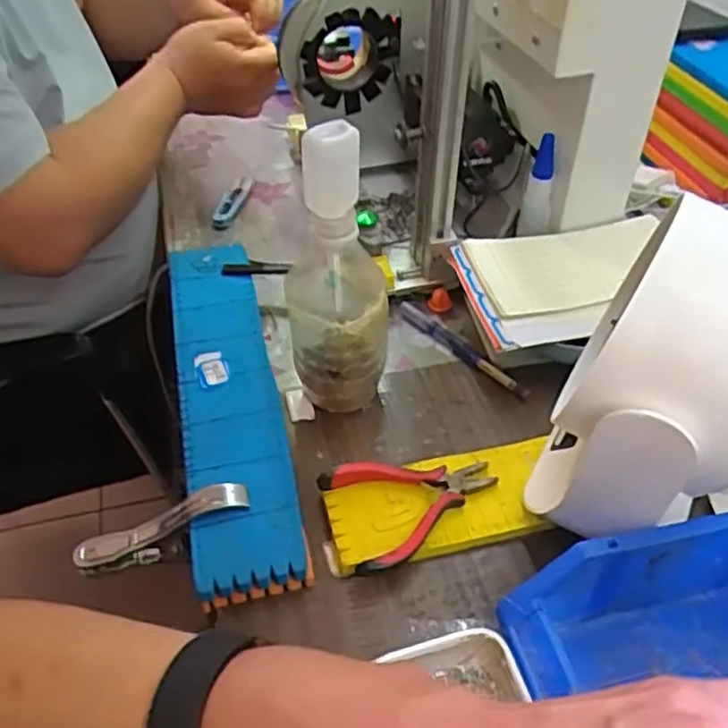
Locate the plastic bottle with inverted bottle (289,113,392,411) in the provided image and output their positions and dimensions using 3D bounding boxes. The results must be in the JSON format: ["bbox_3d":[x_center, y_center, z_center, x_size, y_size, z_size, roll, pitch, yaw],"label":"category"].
[{"bbox_3d":[-0.020,-0.066,0.506,0.070,0.219,0.086,-1,44,-2],"label":"plastic bottle with inverted bottle"}]

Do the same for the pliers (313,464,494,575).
[{"bbox_3d":[0.035,0.097,0.468,0.117,0.016,0.076,-6,43,-10],"label":"pliers"}]

